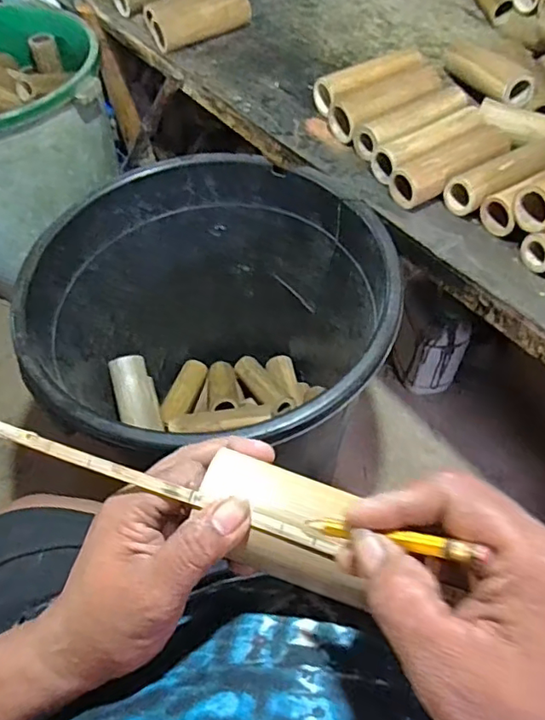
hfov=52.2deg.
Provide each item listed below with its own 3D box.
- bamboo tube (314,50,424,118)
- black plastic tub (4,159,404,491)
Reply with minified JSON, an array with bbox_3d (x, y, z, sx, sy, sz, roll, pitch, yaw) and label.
[{"bbox_3d":[0.159,-0.436,0.888,0.183,0.063,0.063,-21,57,-14],"label":"bamboo tube"},{"bbox_3d":[-0.079,-0.001,0.875,0.456,0.438,0.451,0,55,0],"label":"black plastic tub"}]

